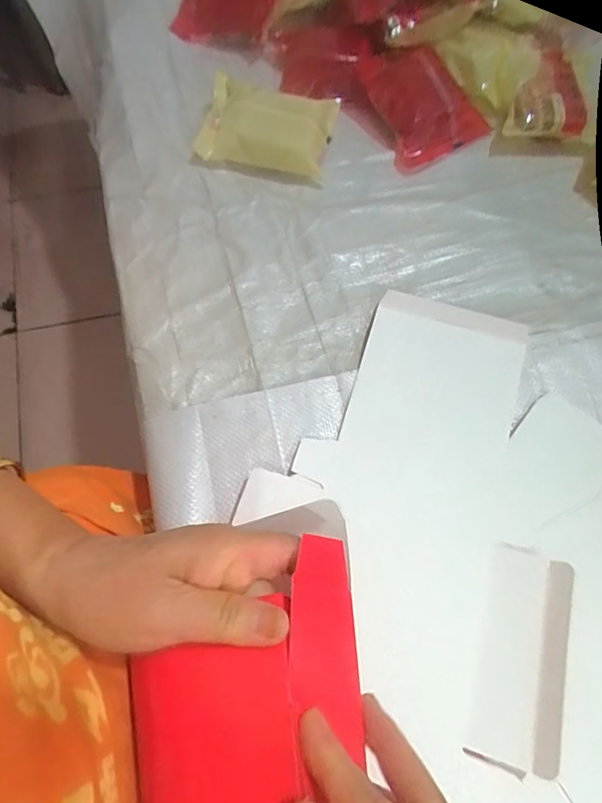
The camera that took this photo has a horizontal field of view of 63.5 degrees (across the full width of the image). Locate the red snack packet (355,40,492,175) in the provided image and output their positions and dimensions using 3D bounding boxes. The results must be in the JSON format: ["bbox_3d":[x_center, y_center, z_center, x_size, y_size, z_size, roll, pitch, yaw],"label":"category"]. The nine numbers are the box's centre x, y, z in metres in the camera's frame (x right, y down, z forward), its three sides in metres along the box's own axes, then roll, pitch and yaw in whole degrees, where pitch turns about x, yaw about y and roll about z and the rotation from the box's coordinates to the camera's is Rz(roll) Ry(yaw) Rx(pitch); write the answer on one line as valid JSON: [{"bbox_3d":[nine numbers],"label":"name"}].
[{"bbox_3d":[0.120,-0.293,0.477,0.098,0.022,0.116,-27,89,-12],"label":"red snack packet"}]

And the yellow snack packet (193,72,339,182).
[{"bbox_3d":[-0.032,-0.264,0.470,0.125,0.024,0.077,11,99,-7],"label":"yellow snack packet"}]

